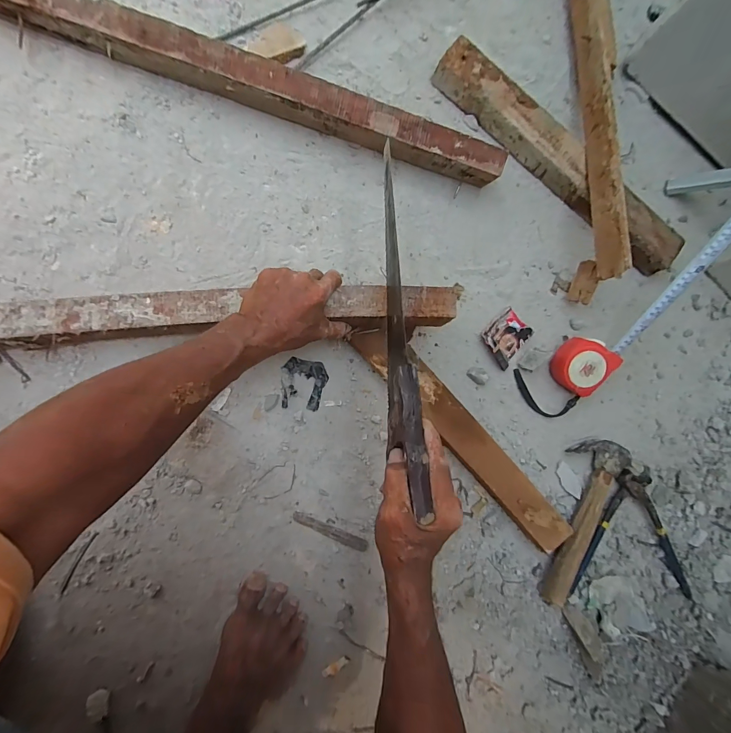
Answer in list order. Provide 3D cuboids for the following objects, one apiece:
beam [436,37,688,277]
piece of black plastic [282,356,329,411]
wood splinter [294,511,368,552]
[{"bbox_3d":[0.303,-0.318,0.548,0.466,0.048,0.074,40,80,-4],"label":"beam"},{"bbox_3d":[-0.085,0.024,0.479,0.061,0.005,0.066,11,84,-5],"label":"piece of black plastic"},{"bbox_3d":[-0.046,0.221,0.469,0.106,0.006,0.016,25,83,-7],"label":"wood splinter"}]

